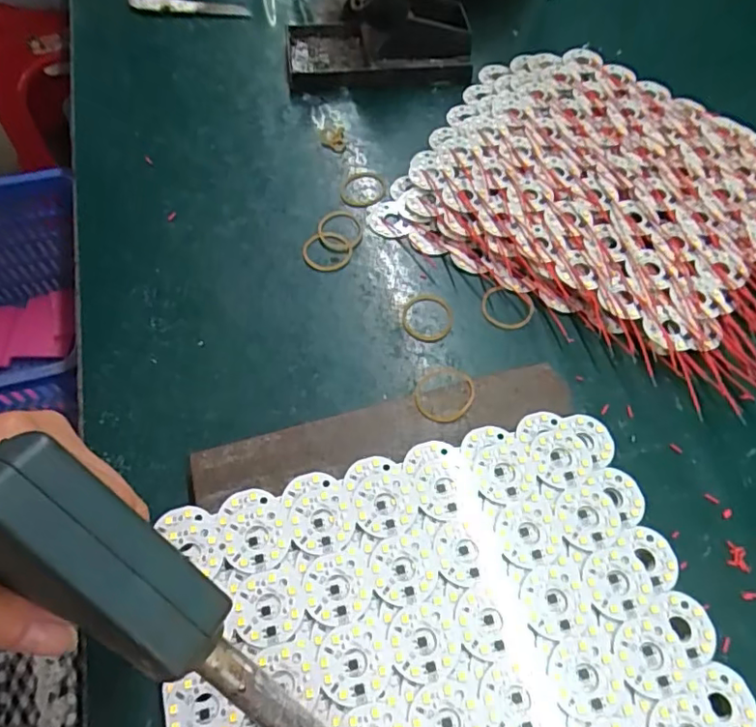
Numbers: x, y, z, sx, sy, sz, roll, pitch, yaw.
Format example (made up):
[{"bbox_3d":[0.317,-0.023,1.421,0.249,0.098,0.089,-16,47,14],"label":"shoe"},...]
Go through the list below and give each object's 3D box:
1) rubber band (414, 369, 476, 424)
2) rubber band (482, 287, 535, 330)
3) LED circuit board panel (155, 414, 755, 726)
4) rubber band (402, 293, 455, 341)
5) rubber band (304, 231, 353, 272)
[{"bbox_3d":[0.035,0.015,0.309,0.033,0.004,0.038,24,63,13],"label":"rubber band"},{"bbox_3d":[0.080,-0.035,0.354,0.032,0.004,0.029,18,62,13],"label":"rubber band"},{"bbox_3d":[0.035,0.141,0.235,0.226,0.004,0.218,-14,61,-10],"label":"LED circuit board panel"},{"bbox_3d":[0.031,-0.029,0.351,0.031,0.004,0.036,5,60,3],"label":"rubber band"},{"bbox_3d":[-0.033,-0.074,0.372,0.030,0.004,0.031,0,60,0],"label":"rubber band"}]

